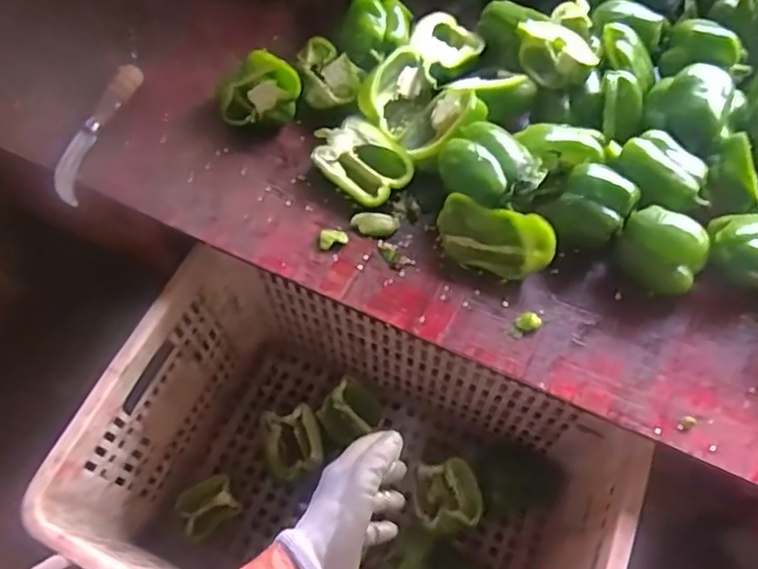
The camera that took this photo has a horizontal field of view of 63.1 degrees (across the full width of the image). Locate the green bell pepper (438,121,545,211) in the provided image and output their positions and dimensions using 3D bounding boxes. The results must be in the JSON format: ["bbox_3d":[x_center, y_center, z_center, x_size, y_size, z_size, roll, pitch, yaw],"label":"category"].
[{"bbox_3d":[0.111,-0.115,0.622,0.085,0.057,0.099,-39,68,-20],"label":"green bell pepper"}]

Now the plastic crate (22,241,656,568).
[{"bbox_3d":[-0.035,0.249,0.735,0.544,0.342,0.361,23,63,13],"label":"plastic crate"}]

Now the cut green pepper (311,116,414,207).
[{"bbox_3d":[-0.023,-0.135,0.677,0.077,0.035,0.115,-33,66,-17],"label":"cut green pepper"}]

